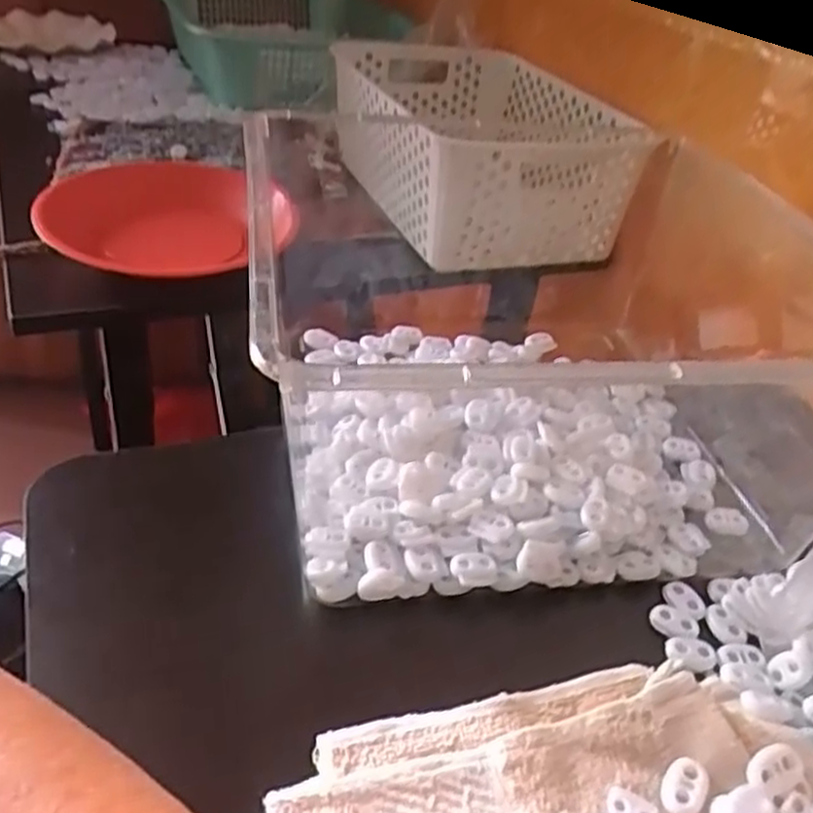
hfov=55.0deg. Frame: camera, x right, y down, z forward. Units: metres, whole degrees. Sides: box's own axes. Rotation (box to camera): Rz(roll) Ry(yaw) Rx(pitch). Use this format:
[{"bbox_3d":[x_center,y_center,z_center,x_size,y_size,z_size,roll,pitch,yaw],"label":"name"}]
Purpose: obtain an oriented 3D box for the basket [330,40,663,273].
[{"bbox_3d":[0.058,-0.249,0.747,0.225,0.114,0.336,-4,38,-10],"label":"basket"}]

